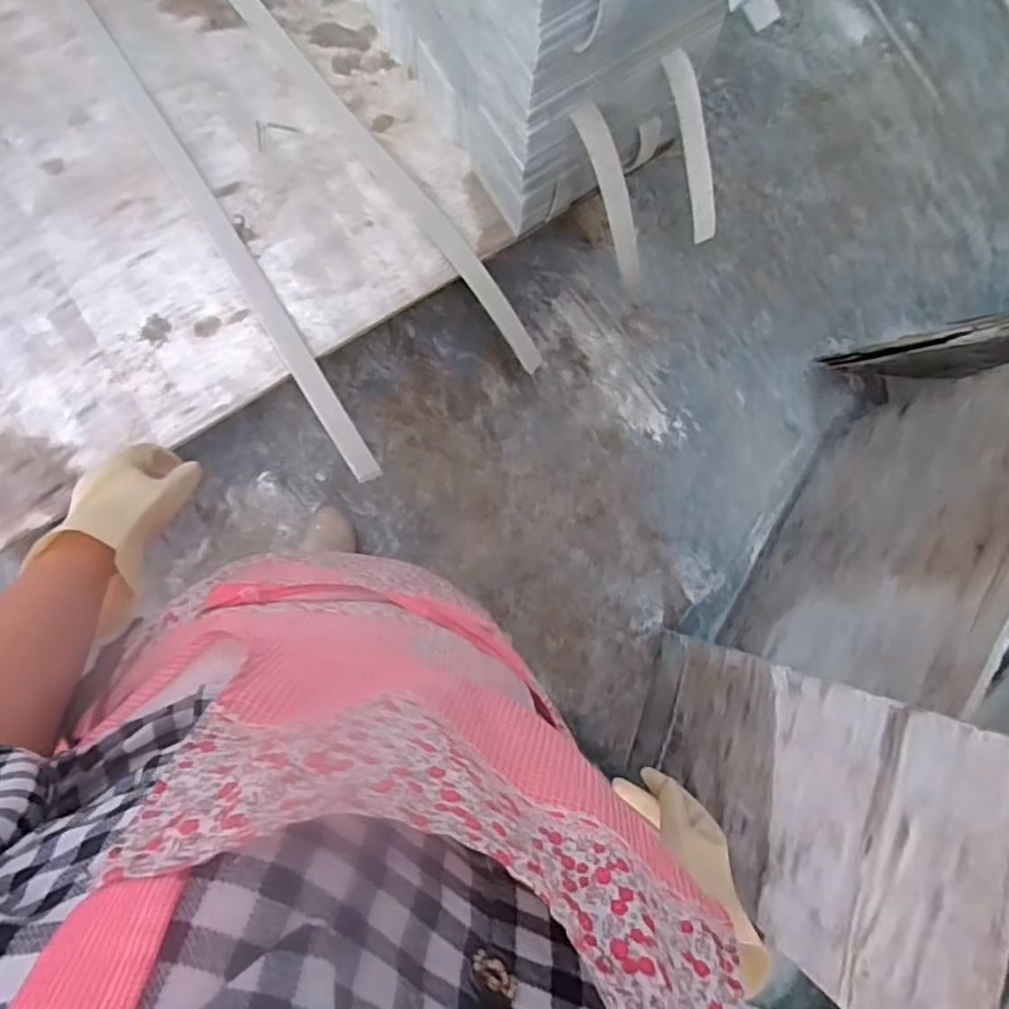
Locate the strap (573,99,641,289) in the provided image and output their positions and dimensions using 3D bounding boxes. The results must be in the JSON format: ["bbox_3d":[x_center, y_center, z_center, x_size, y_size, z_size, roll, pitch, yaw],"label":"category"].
[{"bbox_3d":[0.144,-0.399,0.875,0.032,0.024,0.231,-32,125,-9],"label":"strap"}]

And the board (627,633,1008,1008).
[{"bbox_3d":[0.341,0.371,0.876,0.017,0.675,0.306,17,84,-11],"label":"board"}]

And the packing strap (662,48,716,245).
[{"bbox_3d":[0.250,-0.464,0.881,0.029,0.033,0.233,-30,127,-9],"label":"packing strap"}]

